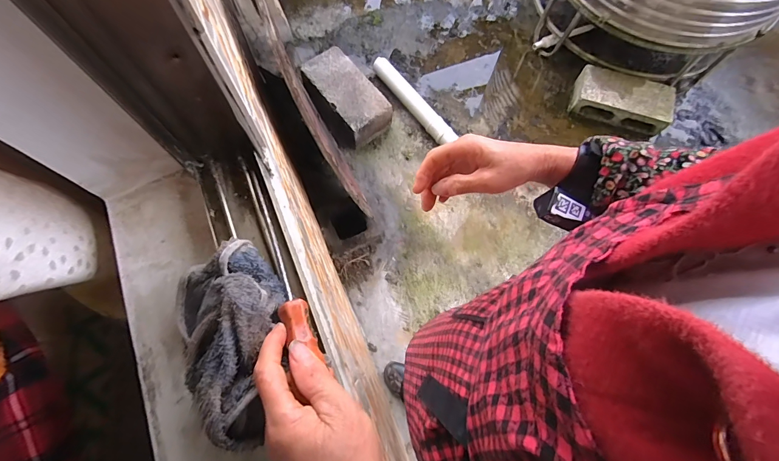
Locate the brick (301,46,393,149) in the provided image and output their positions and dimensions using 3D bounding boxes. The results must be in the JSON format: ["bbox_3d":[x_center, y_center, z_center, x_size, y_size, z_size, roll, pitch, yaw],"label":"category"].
[{"bbox_3d":[-0.193,-0.553,1.549,0.236,0.139,0.400,-36,77,-13],"label":"brick"}]

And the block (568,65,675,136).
[{"bbox_3d":[1.016,-0.565,1.605,0.398,0.129,0.198,17,72,3],"label":"block"}]

